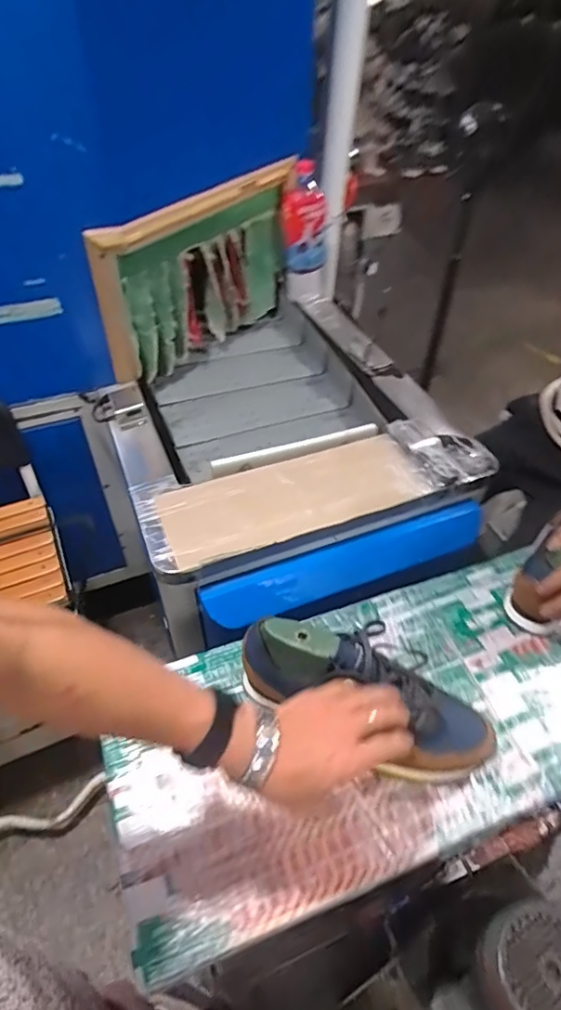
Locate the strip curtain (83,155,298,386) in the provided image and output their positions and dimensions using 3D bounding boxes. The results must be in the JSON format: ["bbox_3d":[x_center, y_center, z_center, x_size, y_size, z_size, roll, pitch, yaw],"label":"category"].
[{"bbox_3d":[-0.163,-0.485,1.168,0.091,0.335,0.544,27,51,23],"label":"strip curtain"}]

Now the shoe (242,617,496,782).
[{"bbox_3d":[0.104,0.215,0.631,0.298,0.093,0.113,27,50,5],"label":"shoe"}]

